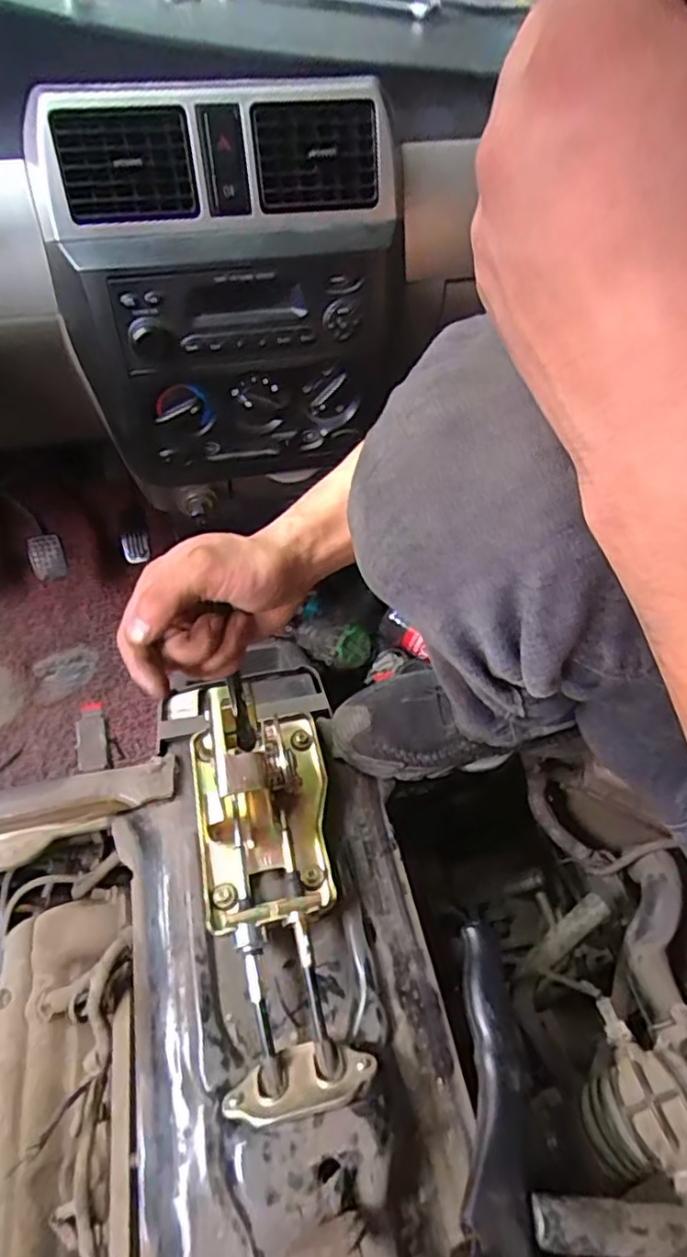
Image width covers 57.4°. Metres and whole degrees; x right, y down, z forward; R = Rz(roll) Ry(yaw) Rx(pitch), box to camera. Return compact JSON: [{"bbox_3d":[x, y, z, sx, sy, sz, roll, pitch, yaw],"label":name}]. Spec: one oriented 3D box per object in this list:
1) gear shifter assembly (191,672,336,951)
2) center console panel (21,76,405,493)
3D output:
[{"bbox_3d":[-0.065,0.153,0.536,0.120,0.097,0.204,-8,54,-12],"label":"gear shifter assembly"},{"bbox_3d":[-0.078,-0.253,0.490,0.263,0.277,0.049,-15,35,-10],"label":"center console panel"}]

